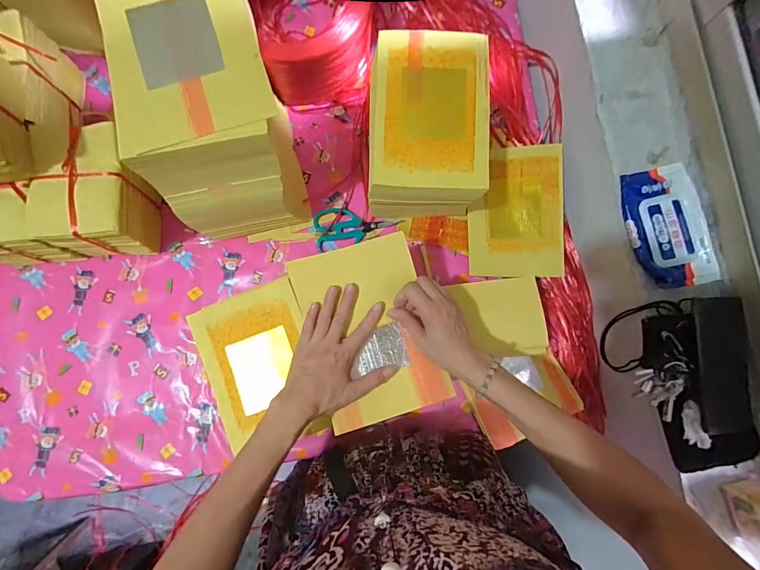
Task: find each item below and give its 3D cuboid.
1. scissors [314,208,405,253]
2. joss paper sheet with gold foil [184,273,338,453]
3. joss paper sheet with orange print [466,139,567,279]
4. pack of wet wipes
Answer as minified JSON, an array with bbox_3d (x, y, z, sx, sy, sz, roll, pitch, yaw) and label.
[{"bbox_3d":[-0.044,-0.111,0.637,0.147,0.010,0.073,-15,84,-5],"label":"scissors"},{"bbox_3d":[-0.178,0.121,0.531,0.156,0.011,0.223,-17,83,-5],"label":"joss paper sheet with gold foil"},{"bbox_3d":[0.237,-0.130,0.625,0.159,0.037,0.228,1,83,-3],"label":"joss paper sheet with orange print"},{"bbox_3d":[0.401,-0.082,0.500,0.101,0.020,0.168,-6,83,-4],"label":"pack of wet wipes"}]

